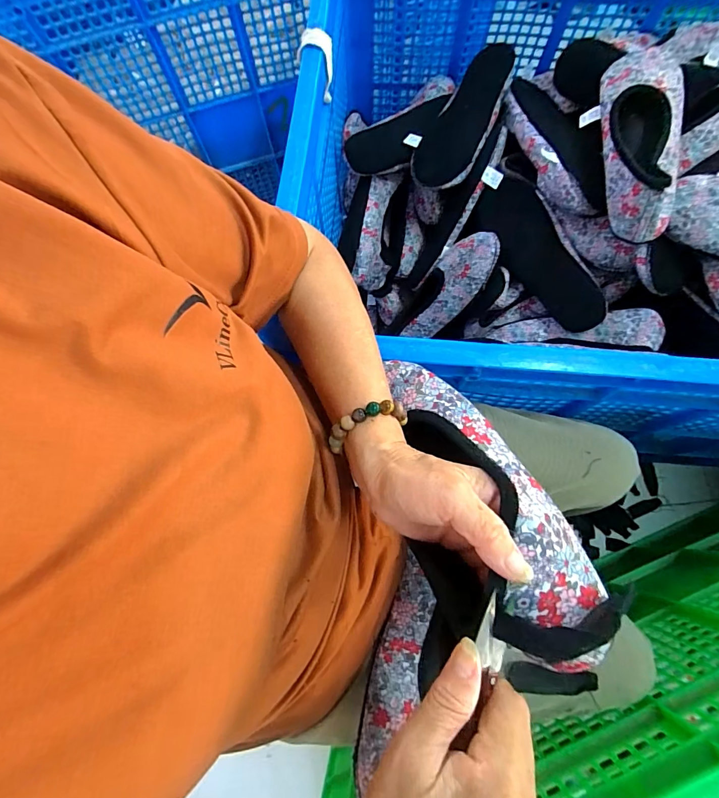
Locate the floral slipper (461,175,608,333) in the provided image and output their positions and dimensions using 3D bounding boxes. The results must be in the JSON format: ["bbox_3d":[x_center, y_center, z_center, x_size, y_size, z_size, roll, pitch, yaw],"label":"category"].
[{"bbox_3d":[0.279,-0.219,0.622,0.095,0.060,0.253,-38,85,33],"label":"floral slipper"}]

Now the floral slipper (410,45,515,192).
[{"bbox_3d":[0.172,-0.469,0.645,0.101,0.041,0.277,22,76,7],"label":"floral slipper"}]

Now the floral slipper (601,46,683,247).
[{"bbox_3d":[0.354,-0.325,0.503,0.092,0.056,0.249,5,75,3],"label":"floral slipper"}]

